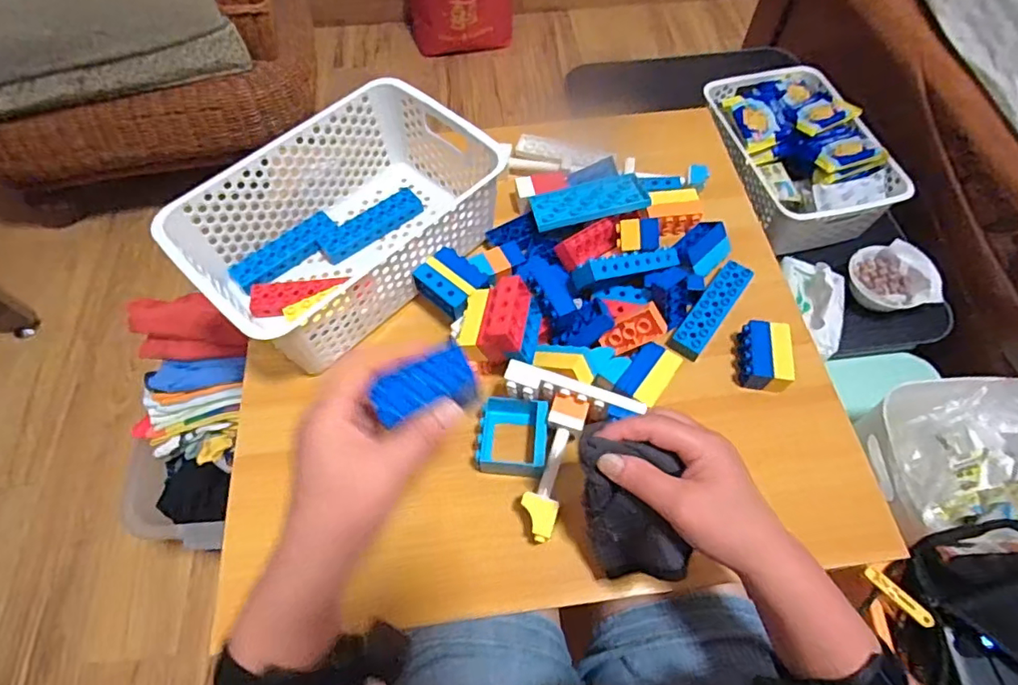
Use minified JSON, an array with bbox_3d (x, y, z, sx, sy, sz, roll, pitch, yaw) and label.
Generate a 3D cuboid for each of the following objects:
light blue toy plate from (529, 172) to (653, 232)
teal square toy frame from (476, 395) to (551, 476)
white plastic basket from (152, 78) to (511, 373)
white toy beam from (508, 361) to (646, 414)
[{"bbox_3d":[0.091,-0.161,0.614,0.127,0.007,0.061,-14,54,4],"label":"light blue toy plate"},{"bbox_3d":[0.003,0.085,0.501,0.064,0.026,0.071,5,62,4],"label":"teal square toy frame"},{"bbox_3d":[-0.171,-0.126,0.576,0.203,0.108,0.303,40,69,20],"label":"white plastic basket"},{"bbox_3d":[0.057,0.045,0.486,0.123,0.021,0.025,14,63,8],"label":"white toy beam"}]

